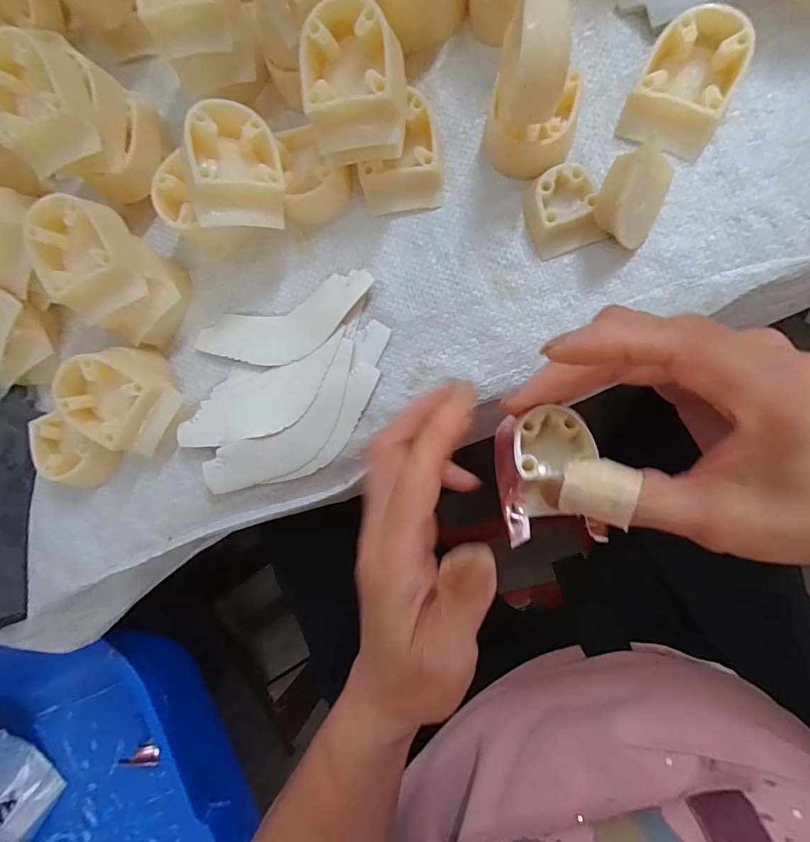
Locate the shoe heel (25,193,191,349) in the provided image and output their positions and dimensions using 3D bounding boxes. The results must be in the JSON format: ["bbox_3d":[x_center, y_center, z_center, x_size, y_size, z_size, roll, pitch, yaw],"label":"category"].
[{"bbox_3d":[-0.170,-0.085,0.265,0.055,0.056,0.065,-42,80,6],"label":"shoe heel"}]

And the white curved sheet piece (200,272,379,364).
[{"bbox_3d":[-0.073,-0.057,0.279,0.113,0.005,0.040,-17,79,10],"label":"white curved sheet piece"}]

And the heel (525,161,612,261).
[{"bbox_3d":[0.084,-0.112,0.245,0.034,0.017,0.042,-17,85,9],"label":"heel"}]

